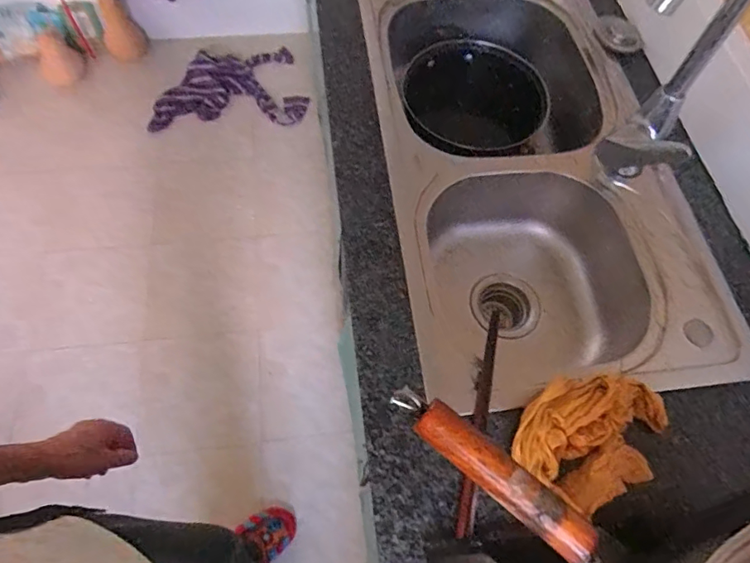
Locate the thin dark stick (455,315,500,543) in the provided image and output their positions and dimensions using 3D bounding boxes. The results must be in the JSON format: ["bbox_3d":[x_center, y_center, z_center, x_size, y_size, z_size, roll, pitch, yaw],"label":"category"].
[{"bbox_3d":[0.118,0.148,0.544,0.015,0.007,0.248,14,65,3],"label":"thin dark stick"}]

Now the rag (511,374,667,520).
[{"bbox_3d":[0.231,0.167,0.528,0.172,0.044,0.122,-23,68,-13],"label":"rag"}]

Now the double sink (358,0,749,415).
[{"bbox_3d":[0.212,-0.171,0.805,0.401,0.215,0.771,-6,65,-6],"label":"double sink"}]

